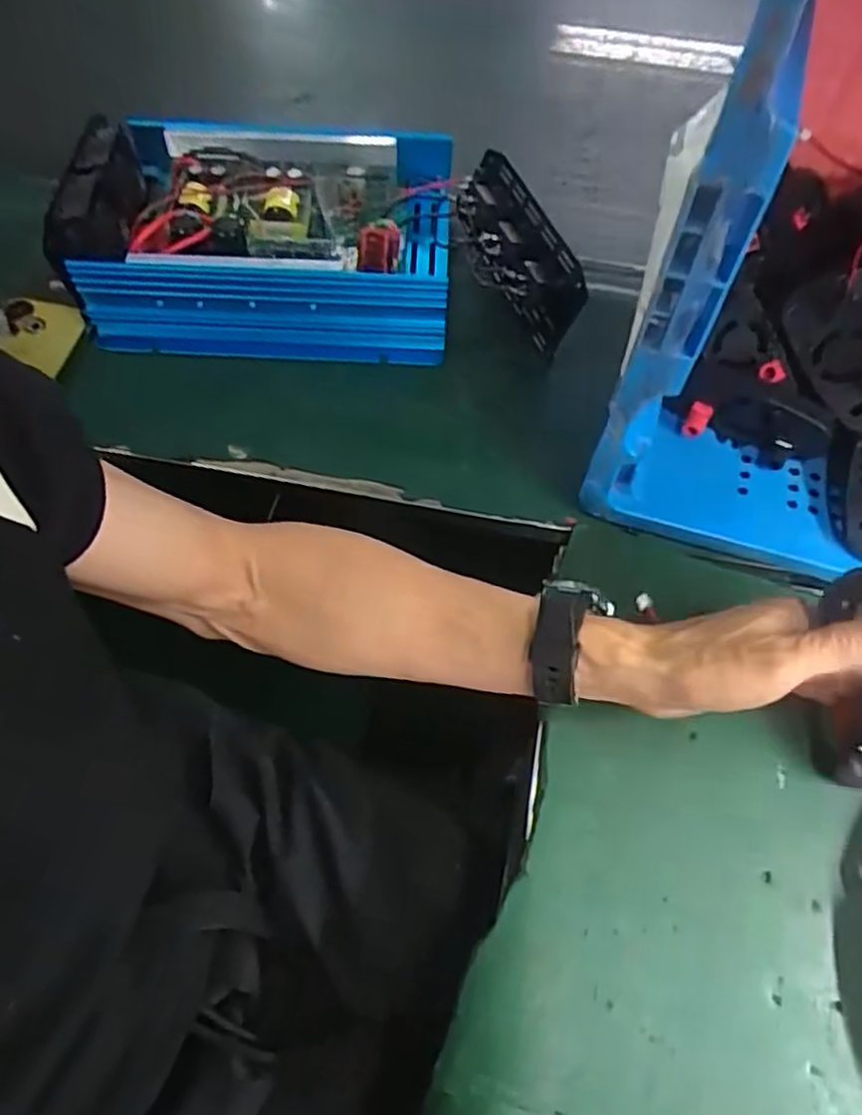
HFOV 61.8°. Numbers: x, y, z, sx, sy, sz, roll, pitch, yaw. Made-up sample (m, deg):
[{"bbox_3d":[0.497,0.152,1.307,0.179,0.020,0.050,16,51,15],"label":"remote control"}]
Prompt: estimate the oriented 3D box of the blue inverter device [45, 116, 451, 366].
[{"bbox_3d":[-0.137,-0.279,0.625,0.303,0.104,0.222,3,61,0],"label":"blue inverter device"}]

